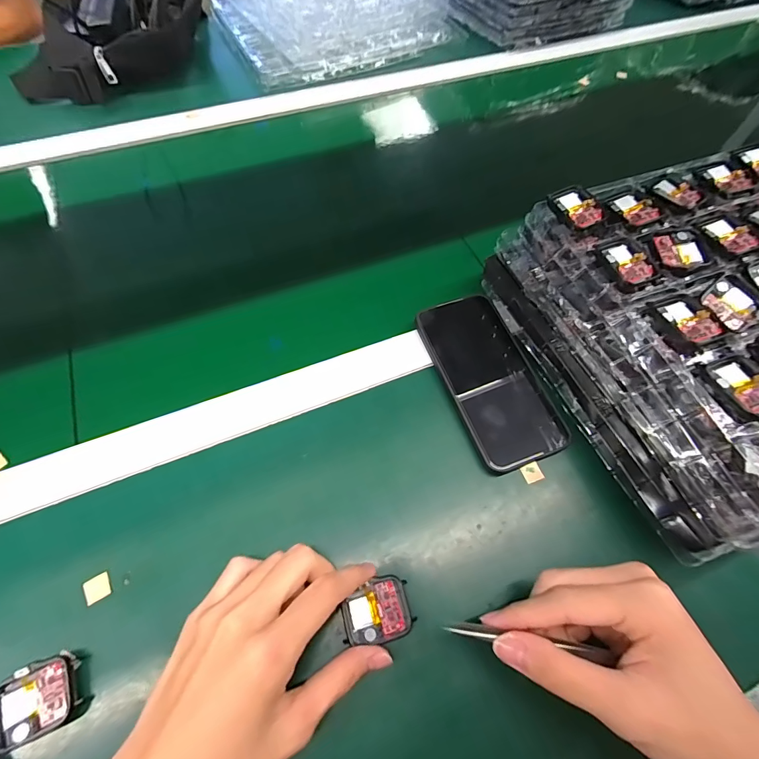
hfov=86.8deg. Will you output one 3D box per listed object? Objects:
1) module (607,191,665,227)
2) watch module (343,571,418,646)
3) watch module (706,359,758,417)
[{"bbox_3d":[0.214,-0.143,0.337,0.038,0.008,0.040,-27,66,-16],"label":"module"},{"bbox_3d":[-0.002,0.155,0.270,0.045,0.006,0.037,-11,62,-8],"label":"watch module"},{"bbox_3d":[0.231,0.005,0.256,0.037,0.011,0.042,-16,63,-11],"label":"watch module"}]

